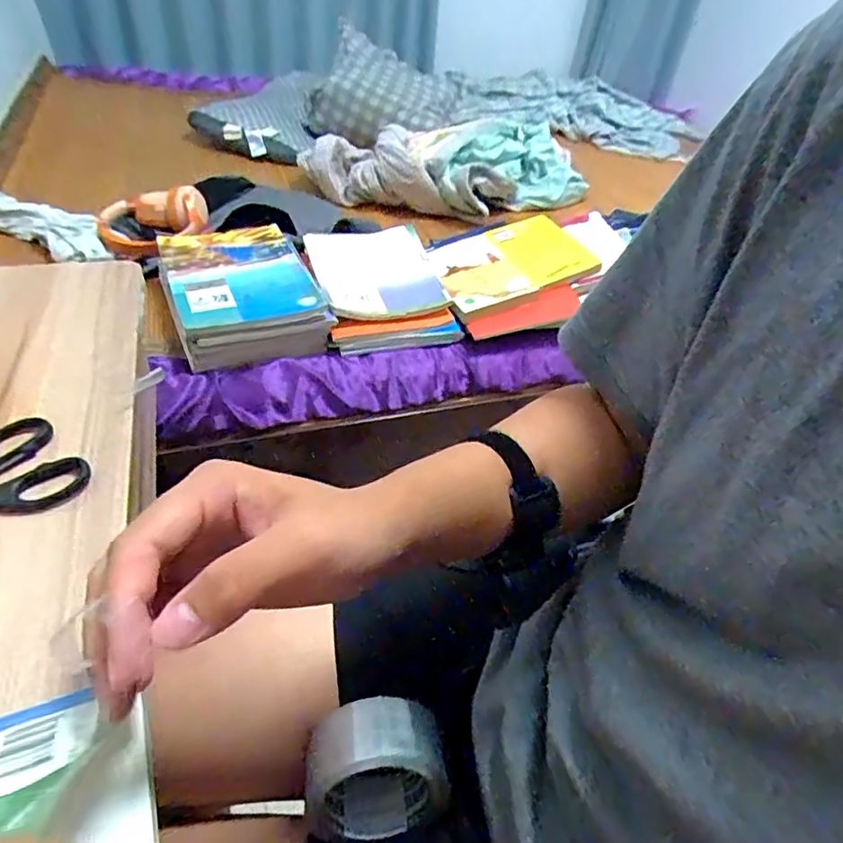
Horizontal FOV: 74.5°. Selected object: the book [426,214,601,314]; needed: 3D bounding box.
[{"bbox_3d":[0.166,-0.315,1.073,0.296,0.022,0.219,-21,52,-12],"label":"book"}]

